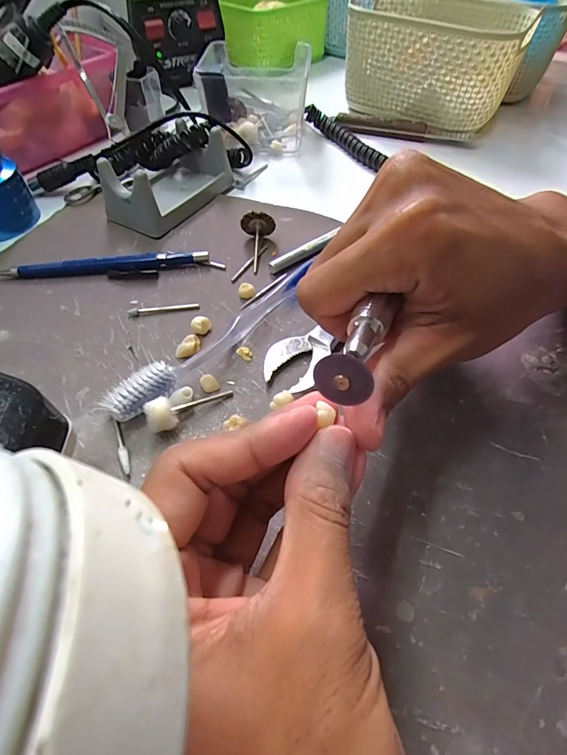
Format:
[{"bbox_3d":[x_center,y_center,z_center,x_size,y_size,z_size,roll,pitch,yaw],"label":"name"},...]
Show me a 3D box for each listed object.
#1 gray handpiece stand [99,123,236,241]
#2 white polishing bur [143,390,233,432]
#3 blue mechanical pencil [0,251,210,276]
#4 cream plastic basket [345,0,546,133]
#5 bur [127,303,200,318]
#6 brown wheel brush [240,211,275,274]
[{"bbox_3d":[-0.091,-0.156,0.301,0.059,0.039,0.098,26,58,17],"label":"gray handpiece stand"},{"bbox_3d":[-0.046,0.013,0.194,0.043,0.010,0.015,-18,54,-35],"label":"white polishing bur"},{"bbox_3d":[-0.116,-0.073,0.259,0.131,0.010,0.011,-5,54,-5],"label":"blue mechanical pencil"},{"bbox_3d":[0.150,-0.325,0.404,0.171,0.081,0.130,29,59,19],"label":"cream plastic basket"},{"bbox_3d":[-0.072,-0.041,0.239,0.042,0.004,0.005,-6,54,-6],"label":"bur"},{"bbox_3d":[-0.017,-0.093,0.268,0.023,0.022,0.041,-3,54,-3],"label":"brown wheel brush"}]

